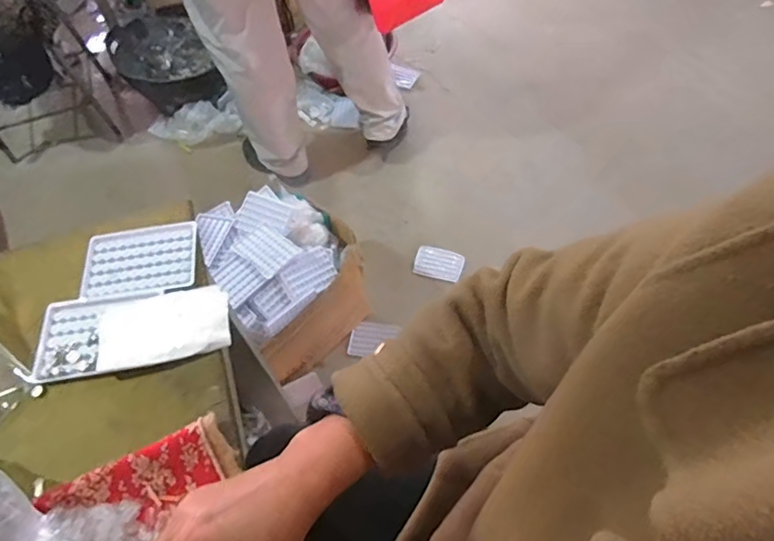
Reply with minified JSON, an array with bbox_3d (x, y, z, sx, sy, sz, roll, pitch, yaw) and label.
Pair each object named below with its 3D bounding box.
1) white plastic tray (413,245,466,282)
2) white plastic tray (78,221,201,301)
[{"bbox_3d":[0.141,-0.019,1.412,0.128,0.017,0.102,19,59,13],"label":"white plastic tray"},{"bbox_3d":[-0.292,-0.011,0.613,0.132,0.008,0.098,-8,57,-3],"label":"white plastic tray"}]

